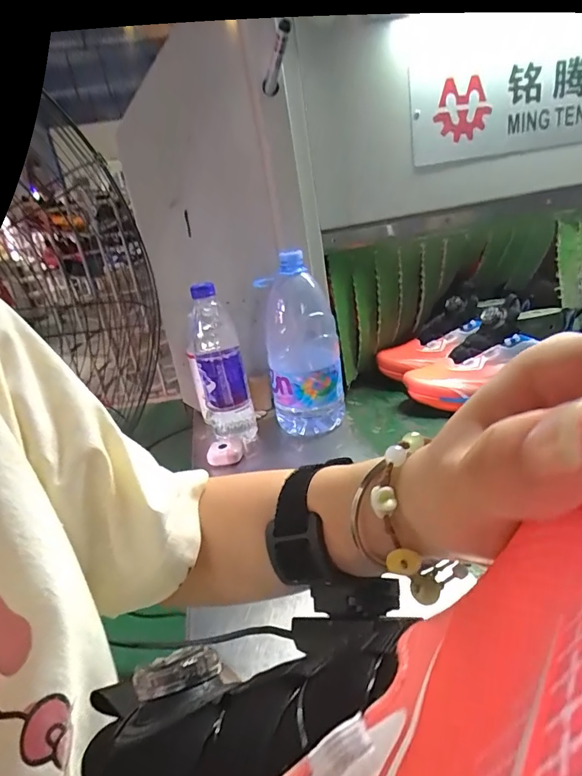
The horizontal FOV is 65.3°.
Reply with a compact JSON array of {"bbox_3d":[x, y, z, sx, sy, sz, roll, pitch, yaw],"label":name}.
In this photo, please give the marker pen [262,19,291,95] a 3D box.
[{"bbox_3d":[-0.016,-0.398,0.550,0.016,0.015,0.085,-18,-17,-24],"label":"marker pen"}]

